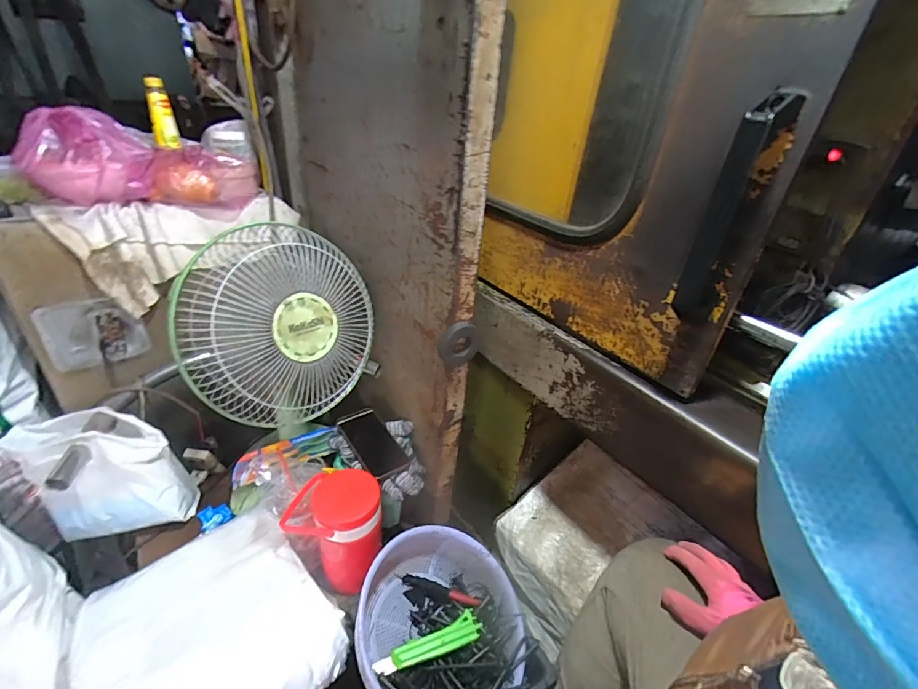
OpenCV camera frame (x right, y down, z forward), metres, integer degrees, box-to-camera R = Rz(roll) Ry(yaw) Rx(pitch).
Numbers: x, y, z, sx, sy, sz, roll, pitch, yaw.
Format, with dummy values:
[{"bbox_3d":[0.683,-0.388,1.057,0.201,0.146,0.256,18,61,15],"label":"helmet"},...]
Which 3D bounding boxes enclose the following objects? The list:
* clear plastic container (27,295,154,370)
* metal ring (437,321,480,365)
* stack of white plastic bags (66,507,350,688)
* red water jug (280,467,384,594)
[{"bbox_3d":[-0.729,-0.023,0.850,0.159,0.137,0.019,-20,38,-34],"label":"clear plastic container"},{"bbox_3d":[0.001,-0.003,0.639,0.060,0.064,0.022,-16,36,-30],"label":"metal ring"},{"bbox_3d":[-0.377,0.428,0.645,0.311,0.090,0.325,-22,39,-37],"label":"stack of white plastic bags"},{"bbox_3d":[-0.209,0.322,0.735,0.154,0.207,0.111,12,32,13],"label":"red water jug"}]

